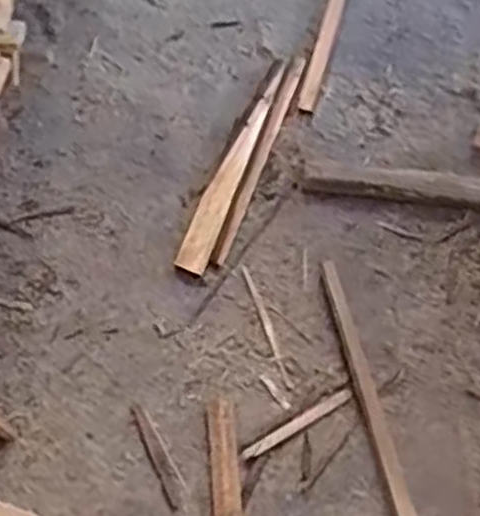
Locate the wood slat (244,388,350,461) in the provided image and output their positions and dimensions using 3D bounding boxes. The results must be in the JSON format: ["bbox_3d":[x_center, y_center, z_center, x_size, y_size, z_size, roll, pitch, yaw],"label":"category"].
[{"bbox_3d":[0.094,0.269,1.300,0.205,0.014,0.017,-29,70,-11],"label":"wood slat"}]

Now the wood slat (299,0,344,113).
[{"bbox_3d":[0.195,-0.514,1.635,0.028,0.011,0.519,15,66,7],"label":"wood slat"}]

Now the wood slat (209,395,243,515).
[{"bbox_3d":[-0.022,0.329,1.271,0.042,0.009,0.217,-4,65,-2],"label":"wood slat"}]

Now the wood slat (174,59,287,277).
[{"bbox_3d":[-0.008,-0.181,1.484,0.053,0.017,0.471,19,67,9],"label":"wood slat"}]

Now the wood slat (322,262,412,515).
[{"bbox_3d":[0.209,0.224,1.329,0.029,0.021,0.463,-13,66,-6],"label":"wood slat"}]

